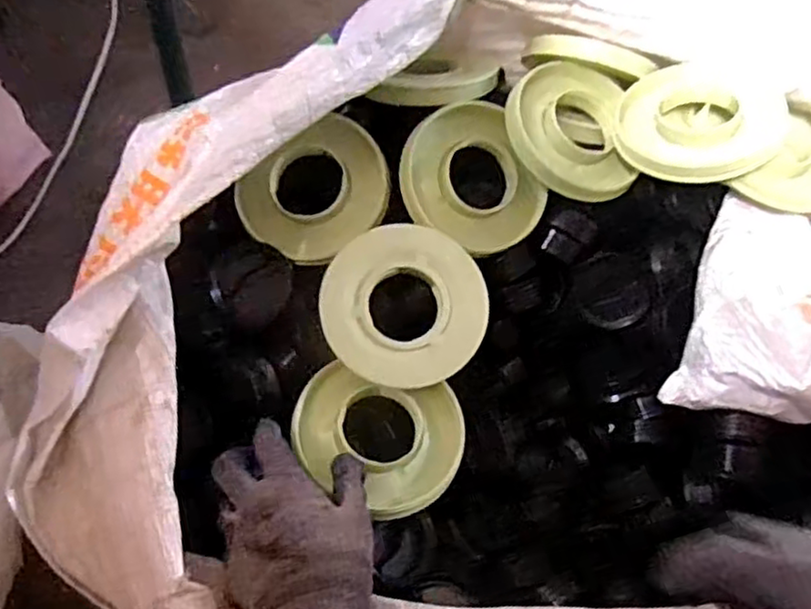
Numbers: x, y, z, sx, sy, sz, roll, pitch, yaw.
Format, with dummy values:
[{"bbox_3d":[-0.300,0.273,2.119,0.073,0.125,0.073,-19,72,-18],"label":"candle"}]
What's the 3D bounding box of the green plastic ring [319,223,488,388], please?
[{"bbox_3d":[-0.001,0.002,0.548,0.127,0.019,0.124,-8,84,-7],"label":"green plastic ring"}]

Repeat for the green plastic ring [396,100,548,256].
[{"bbox_3d":[0.053,-0.103,0.583,0.111,0.016,0.126,-32,95,-17],"label":"green plastic ring"}]

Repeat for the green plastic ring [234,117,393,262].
[{"bbox_3d":[-0.076,-0.092,0.581,0.123,0.020,0.103,-27,90,-2],"label":"green plastic ring"}]

